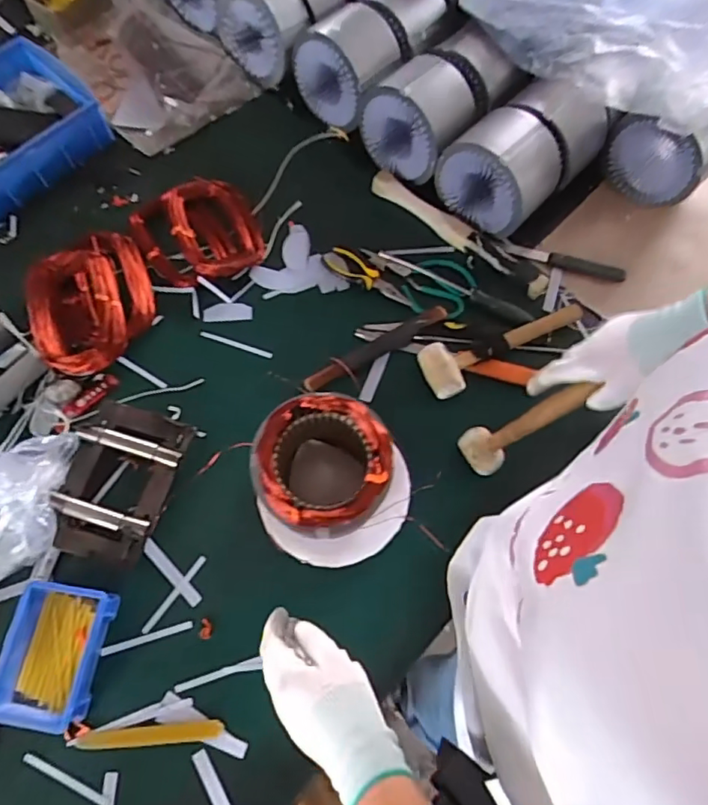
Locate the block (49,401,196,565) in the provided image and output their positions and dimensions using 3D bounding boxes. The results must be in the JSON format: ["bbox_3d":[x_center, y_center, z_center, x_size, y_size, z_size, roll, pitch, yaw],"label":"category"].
[{"bbox_3d":[-0.303,0.096,0.698,0.136,0.037,0.193,17,70,3],"label":"block"}]

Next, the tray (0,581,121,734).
[{"bbox_3d":[-0.347,0.286,0.631,0.105,0.040,0.147,8,70,0],"label":"tray"}]

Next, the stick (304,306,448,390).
[{"bbox_3d":[0.033,-0.078,0.787,0.228,0.026,0.029,-28,74,-12],"label":"stick"}]

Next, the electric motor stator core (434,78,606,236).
[{"bbox_3d":[0.254,-0.377,0.833,0.149,0.124,0.220,42,74,12],"label":"electric motor stator core"}]

